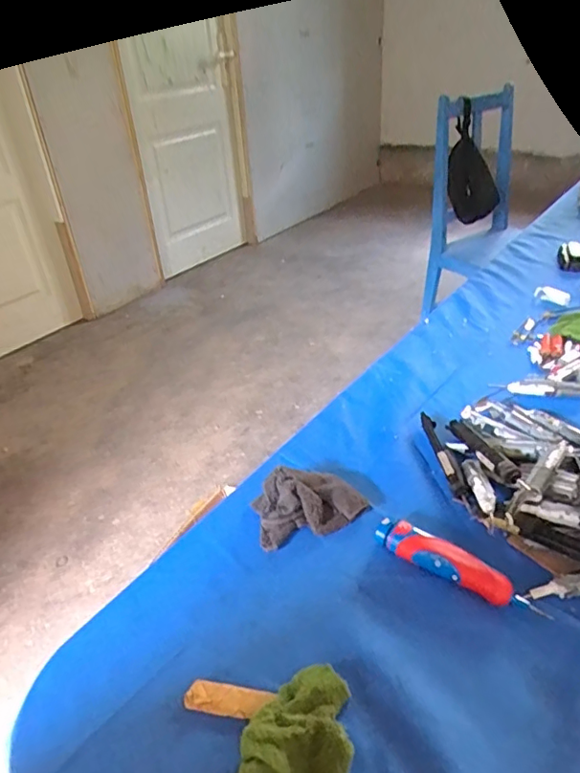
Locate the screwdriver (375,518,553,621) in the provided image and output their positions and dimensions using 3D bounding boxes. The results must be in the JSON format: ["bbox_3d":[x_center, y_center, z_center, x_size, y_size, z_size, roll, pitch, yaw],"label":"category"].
[{"bbox_3d":[0.149,0.164,0.497,0.149,0.025,0.027,18,40,30],"label":"screwdriver"}]

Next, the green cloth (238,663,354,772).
[{"bbox_3d":[0.006,0.242,0.380,0.074,0.052,0.097,4,35,13],"label":"green cloth"}]

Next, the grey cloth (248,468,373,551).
[{"bbox_3d":[0.021,0.120,0.574,0.113,0.039,0.069,-11,34,-10],"label":"grey cloth"}]

